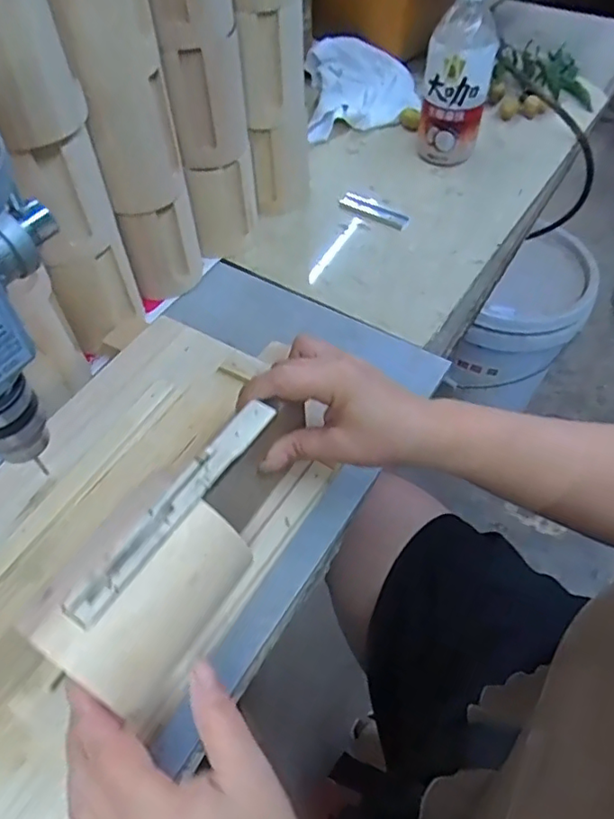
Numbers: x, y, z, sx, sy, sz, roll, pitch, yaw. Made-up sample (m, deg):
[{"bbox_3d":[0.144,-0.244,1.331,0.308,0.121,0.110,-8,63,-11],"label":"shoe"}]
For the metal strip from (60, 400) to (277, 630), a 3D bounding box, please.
[{"bbox_3d":[-0.067,0.048,0.304,0.019,0.004,0.146,29,59,19],"label":"metal strip"}]

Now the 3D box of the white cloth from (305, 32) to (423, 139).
[{"bbox_3d":[0.070,-0.411,0.737,0.139,0.044,0.165,-1,54,-2],"label":"white cloth"}]

